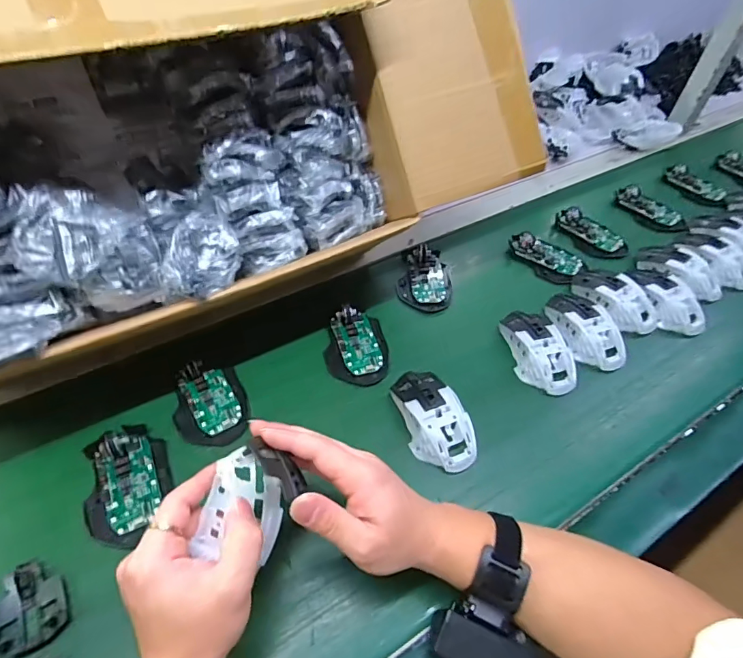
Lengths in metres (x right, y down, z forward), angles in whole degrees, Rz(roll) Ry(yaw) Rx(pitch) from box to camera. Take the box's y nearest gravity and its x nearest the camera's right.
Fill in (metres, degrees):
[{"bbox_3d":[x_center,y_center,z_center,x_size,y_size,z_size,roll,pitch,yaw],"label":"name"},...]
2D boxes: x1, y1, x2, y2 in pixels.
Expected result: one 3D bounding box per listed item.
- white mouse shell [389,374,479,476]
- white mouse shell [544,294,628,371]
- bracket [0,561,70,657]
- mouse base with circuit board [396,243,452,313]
[{"bbox_3d":[0.066,0.090,0.467,0.061,0.031,0.109,-15,51,-11],"label":"white mouse shell"},{"bbox_3d":[0.264,-0.005,0.552,0.060,0.030,0.118,-14,51,-10],"label":"white mouse shell"},{"bbox_3d":[-0.275,0.224,0.360,0.053,0.017,0.063,-27,54,-20],"label":"bracket"},{"bbox_3d":[0.073,-0.073,0.614,0.071,0.025,0.100,3,50,3],"label":"mouse base with circuit board"}]

